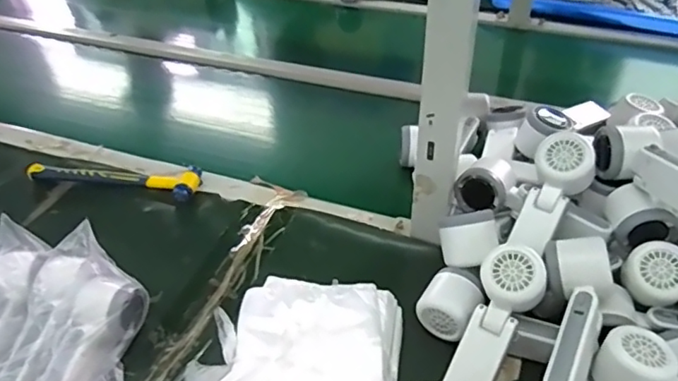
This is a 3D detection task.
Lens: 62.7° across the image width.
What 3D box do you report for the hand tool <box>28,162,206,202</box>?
[{"bbox_3d":[-0.311,-0.023,0.771,0.240,0.021,0.054,8,41,11],"label":"hand tool"}]

